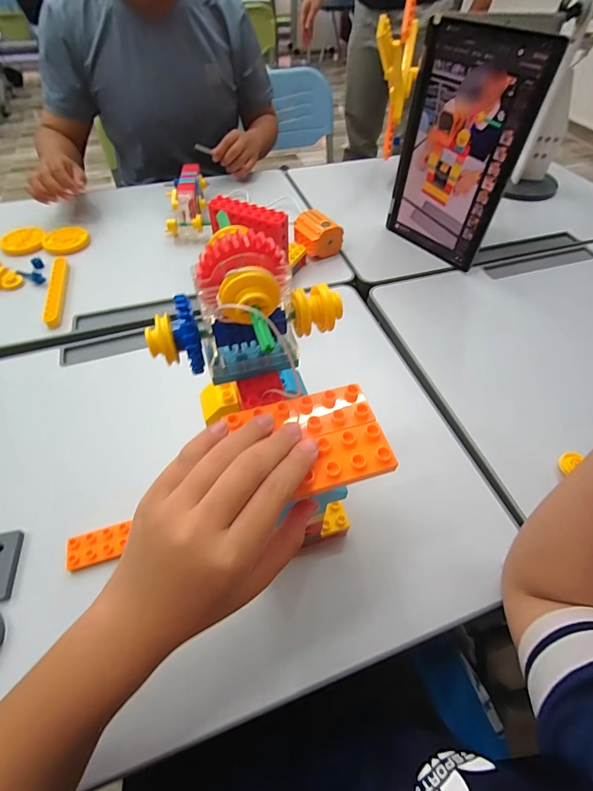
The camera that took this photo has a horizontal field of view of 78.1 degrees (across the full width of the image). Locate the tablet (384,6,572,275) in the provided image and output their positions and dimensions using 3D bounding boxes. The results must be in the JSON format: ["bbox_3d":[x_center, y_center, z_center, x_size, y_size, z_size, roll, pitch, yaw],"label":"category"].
[{"bbox_3d":[0.252,-0.381,0.584,0.010,0.308,0.205,-33,60,-22],"label":"tablet"}]

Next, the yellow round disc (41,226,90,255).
[{"bbox_3d":[-0.445,-0.296,0.701,0.080,0.018,0.079,0,53,0],"label":"yellow round disc"}]

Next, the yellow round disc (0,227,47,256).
[{"bbox_3d":[-0.529,-0.301,0.711,0.075,0.017,0.075,0,53,0],"label":"yellow round disc"}]

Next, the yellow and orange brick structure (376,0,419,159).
[{"bbox_3d":[0.213,-0.658,0.756,0.063,0.234,0.208,20,56,14],"label":"yellow and orange brick structure"}]

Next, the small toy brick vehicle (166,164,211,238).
[{"bbox_3d":[-0.219,-0.394,0.743,0.085,0.061,0.210,-7,54,-6],"label":"small toy brick vehicle"}]

